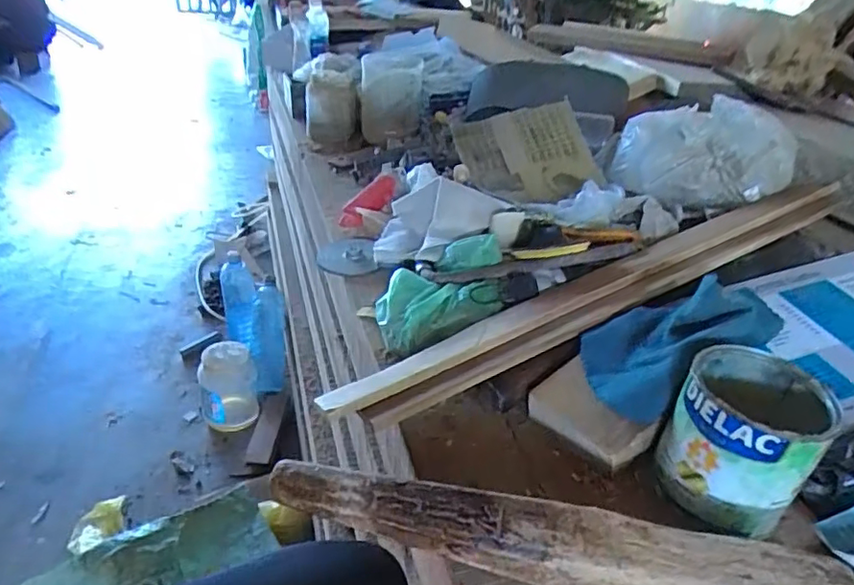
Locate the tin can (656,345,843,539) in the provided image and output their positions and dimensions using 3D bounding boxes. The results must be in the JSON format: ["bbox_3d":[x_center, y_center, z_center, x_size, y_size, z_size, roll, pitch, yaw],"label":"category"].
[{"bbox_3d":[0.240,0.106,0.433,0.095,0.092,0.107,26,37,31],"label":"tin can"}]

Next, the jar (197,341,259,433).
[{"bbox_3d":[-0.461,0.212,1.317,0.123,0.176,0.136,-5,33,-16],"label":"jar"}]

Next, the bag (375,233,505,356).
[{"bbox_3d":[0.019,-0.004,0.624,0.176,0.055,0.116,-24,41,-38],"label":"bag"}]

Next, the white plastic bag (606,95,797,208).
[{"bbox_3d":[0.414,-0.213,0.853,0.188,0.107,0.215,-21,40,-36],"label":"white plastic bag"}]

